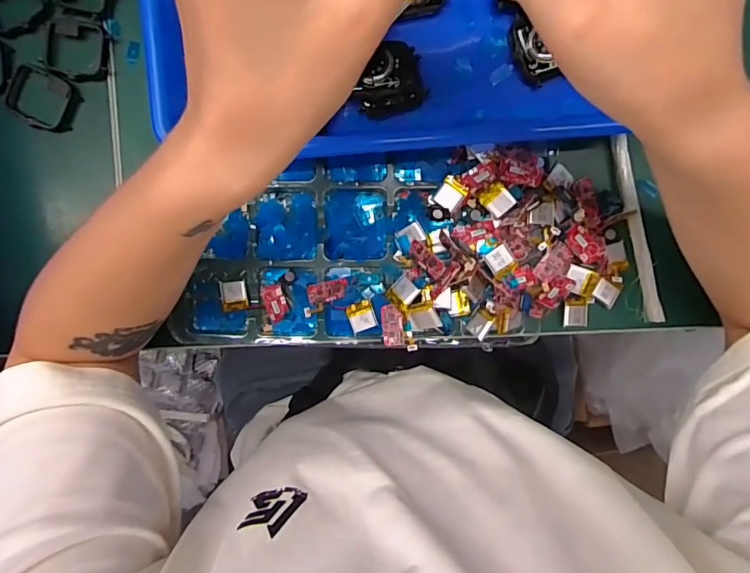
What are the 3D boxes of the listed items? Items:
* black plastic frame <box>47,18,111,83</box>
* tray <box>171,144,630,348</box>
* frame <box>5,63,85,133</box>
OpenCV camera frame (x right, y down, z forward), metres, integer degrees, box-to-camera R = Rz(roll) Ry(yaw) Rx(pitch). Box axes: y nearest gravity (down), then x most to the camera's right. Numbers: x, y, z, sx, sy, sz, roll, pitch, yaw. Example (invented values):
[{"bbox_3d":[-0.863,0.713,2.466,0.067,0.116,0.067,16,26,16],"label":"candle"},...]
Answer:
[{"bbox_3d":[-0.206,-0.165,0.329,0.045,0.006,0.041,2,97,2],"label":"black plastic frame"},{"bbox_3d":[0.018,-0.025,0.334,0.306,0.024,0.133,-2,97,2],"label":"tray"},{"bbox_3d":[-0.234,-0.132,0.335,0.045,0.008,0.041,22,97,-1],"label":"frame"}]

